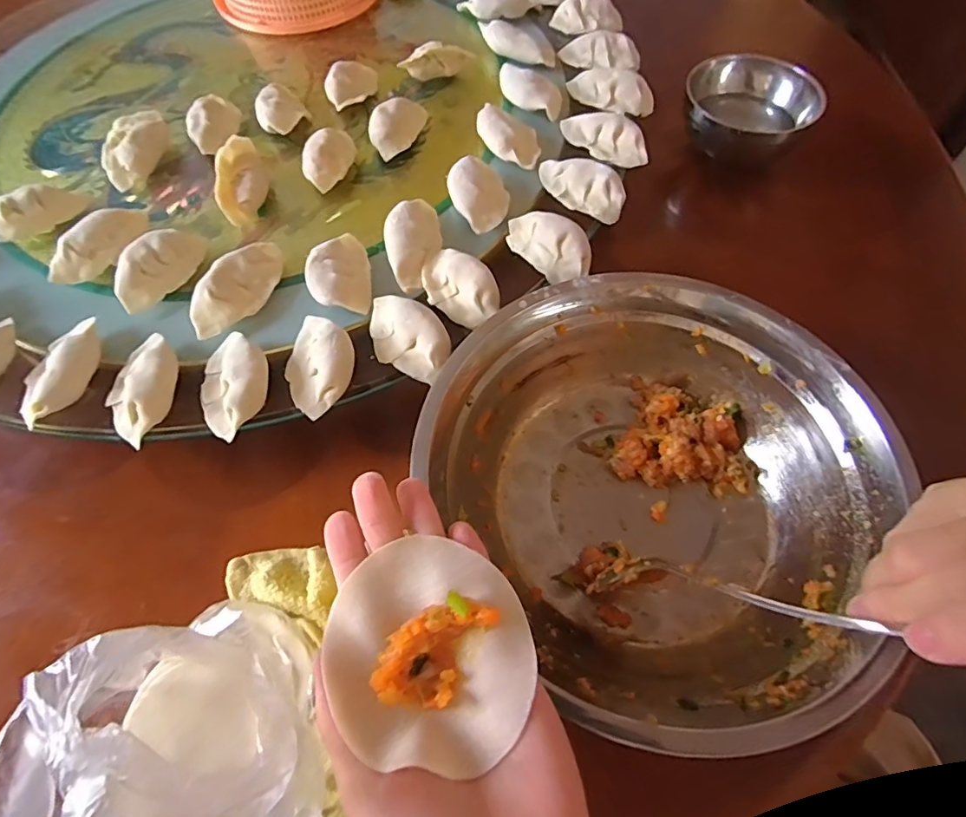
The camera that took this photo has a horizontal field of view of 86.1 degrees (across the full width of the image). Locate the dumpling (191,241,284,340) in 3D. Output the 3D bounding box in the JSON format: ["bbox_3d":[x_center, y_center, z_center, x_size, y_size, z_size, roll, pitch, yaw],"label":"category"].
[{"bbox_3d":[-0.162,-0.083,0.342,0.031,0.020,0.080,22,65,14],"label":"dumpling"}]

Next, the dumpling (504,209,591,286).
[{"bbox_3d":[0.045,-0.114,0.352,0.033,0.022,0.065,-38,67,-17],"label":"dumpling"}]

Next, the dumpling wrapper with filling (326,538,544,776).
[{"bbox_3d":[-0.019,0.088,0.189,0.069,0.015,0.076,-26,64,-11],"label":"dumpling wrapper with filling"}]

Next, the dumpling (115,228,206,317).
[{"bbox_3d":[-0.220,-0.096,0.352,0.029,0.029,0.066,34,68,18],"label":"dumpling"}]

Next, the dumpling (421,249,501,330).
[{"bbox_3d":[-0.017,-0.082,0.335,0.036,0.021,0.063,-39,67,-17],"label":"dumpling"}]

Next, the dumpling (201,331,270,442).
[{"bbox_3d":[-0.148,-0.017,0.305,0.039,0.017,0.067,-15,62,-6],"label":"dumpling"}]

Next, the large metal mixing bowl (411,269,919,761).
[{"bbox_3d":[0.098,0.035,0.297,0.214,0.071,0.230,-1,61,2],"label":"large metal mixing bowl"}]

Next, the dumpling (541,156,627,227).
[{"bbox_3d":[0.072,-0.165,0.381,0.069,0.020,0.034,27,66,15],"label":"dumpling"}]

